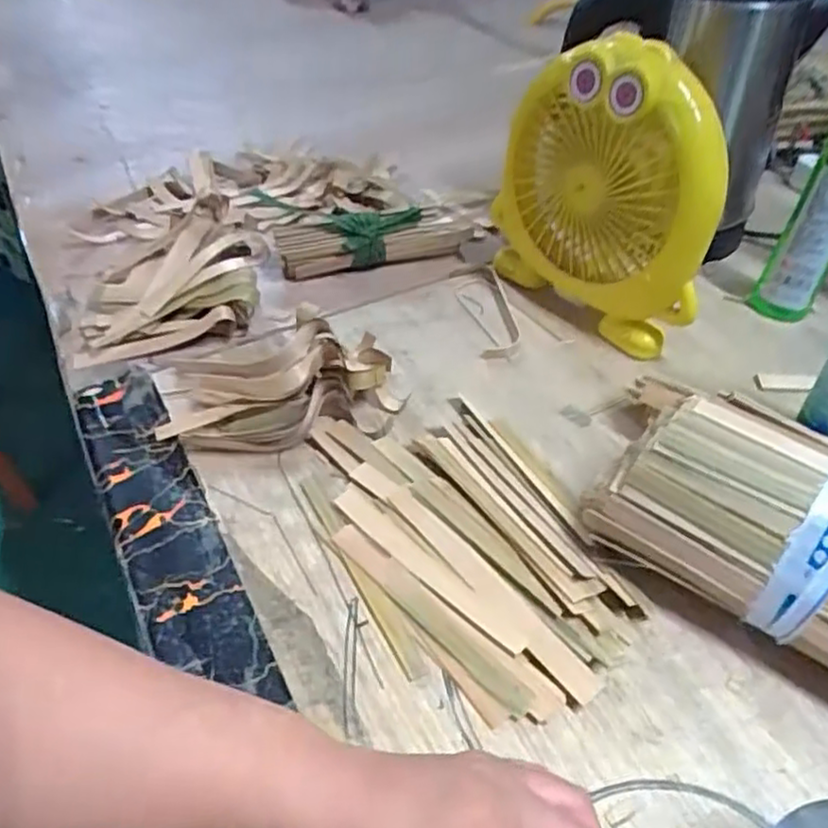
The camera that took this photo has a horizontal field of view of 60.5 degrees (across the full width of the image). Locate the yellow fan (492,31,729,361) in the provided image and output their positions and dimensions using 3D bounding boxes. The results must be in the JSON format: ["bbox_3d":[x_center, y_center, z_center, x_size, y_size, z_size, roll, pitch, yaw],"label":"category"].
[{"bbox_3d":[0.158,-0.190,0.602,0.094,0.215,0.212,-18,47,-18],"label":"yellow fan"}]

